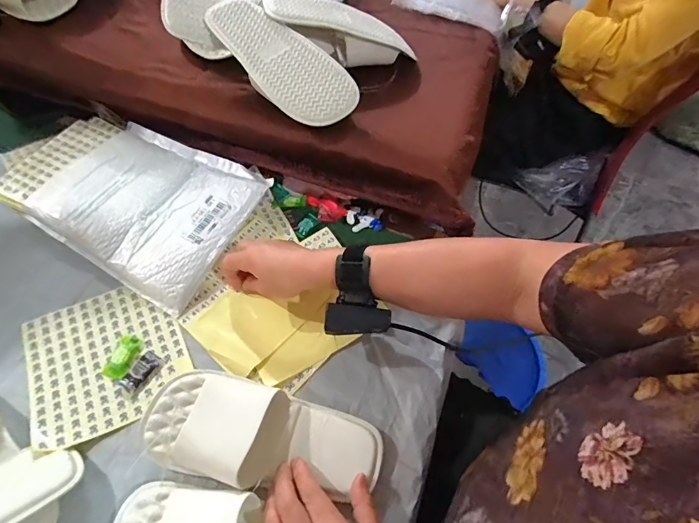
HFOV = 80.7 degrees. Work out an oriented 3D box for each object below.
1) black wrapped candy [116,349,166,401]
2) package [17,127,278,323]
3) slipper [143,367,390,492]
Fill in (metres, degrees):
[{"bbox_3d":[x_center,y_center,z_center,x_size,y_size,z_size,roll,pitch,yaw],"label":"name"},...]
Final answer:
[{"bbox_3d":[-0.230,0.123,0.451,0.028,0.004,0.048,28,59,14],"label":"black wrapped candy"},{"bbox_3d":[-0.272,-0.083,0.562,0.269,0.050,0.210,27,58,13],"label":"package"},{"bbox_3d":[-0.082,0.170,0.409,0.228,0.045,0.095,13,56,-3],"label":"slipper"}]

